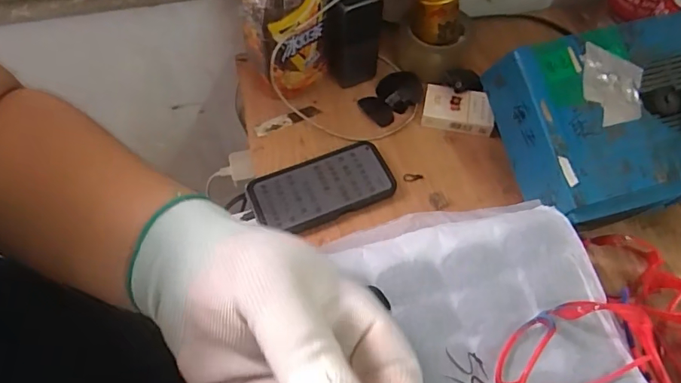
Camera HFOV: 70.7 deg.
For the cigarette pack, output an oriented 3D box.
[{"bbox_3d":[0.151,-0.104,0.617,0.086,0.026,0.062,10,58,4],"label":"cigarette pack"}]

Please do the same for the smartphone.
[{"bbox_3d":[-0.018,-0.004,0.554,0.164,0.017,0.081,-22,61,-15],"label":"smartphone"}]

